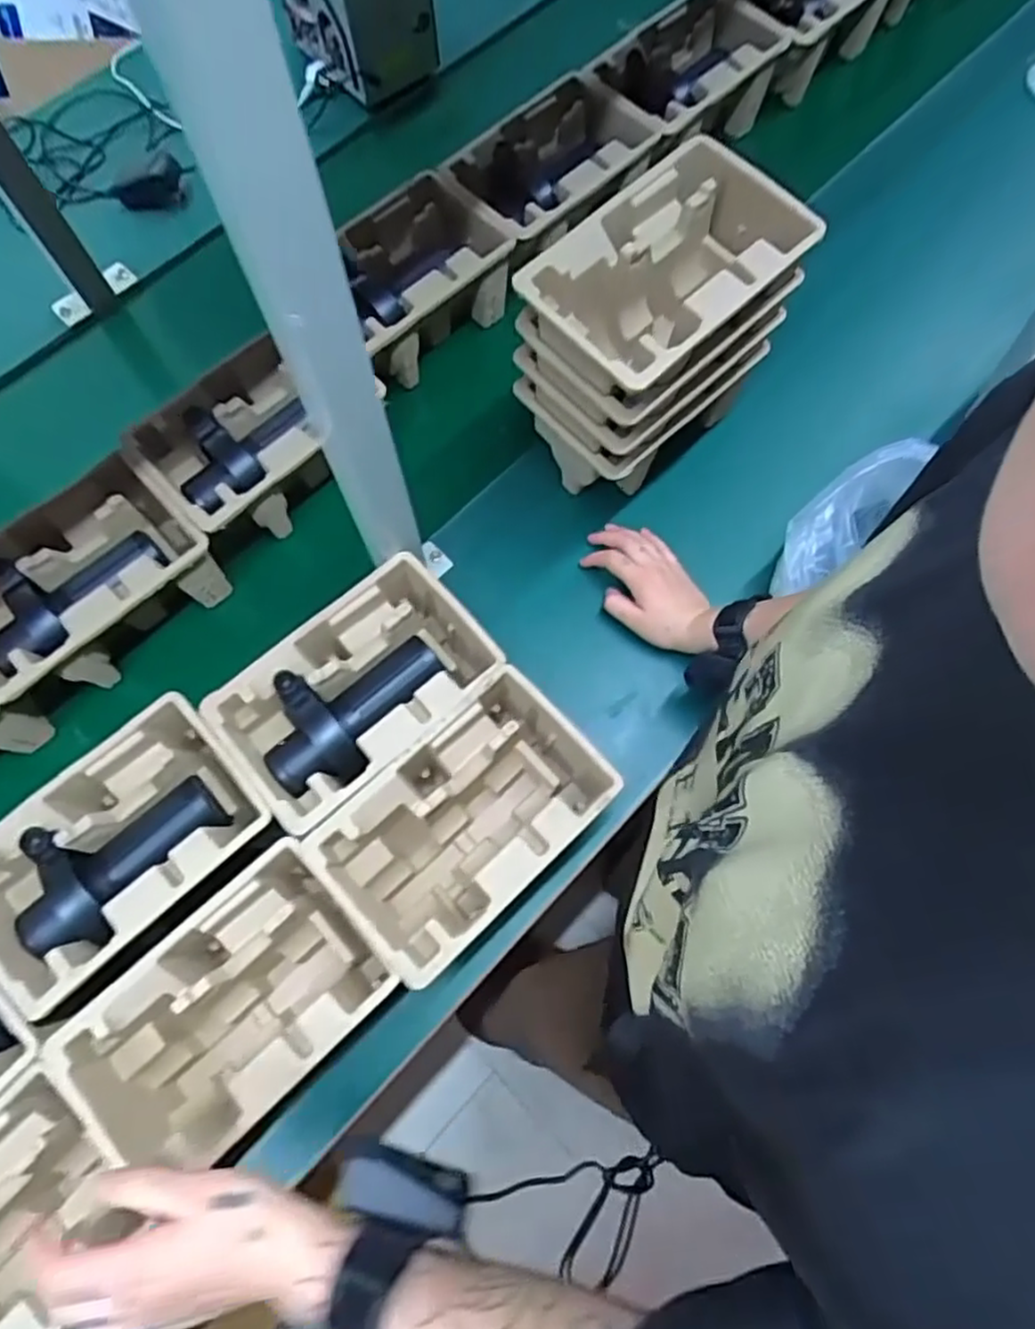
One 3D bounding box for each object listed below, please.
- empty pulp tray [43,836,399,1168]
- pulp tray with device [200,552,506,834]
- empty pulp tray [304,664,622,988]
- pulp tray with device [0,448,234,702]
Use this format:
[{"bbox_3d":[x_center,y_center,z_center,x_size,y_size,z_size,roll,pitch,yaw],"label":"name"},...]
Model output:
[{"bbox_3d":[-0.218,0.273,0.570,0.224,0.116,0.142,-41,78,-12],"label":"empty pulp tray"},{"bbox_3d":[-0.136,0.032,0.651,0.221,0.117,0.140,-39,77,-11],"label":"pulp tray with device"},{"bbox_3d":[-0.041,0.137,0.617,0.221,0.123,0.139,-41,78,-11],"label":"empty pulp tray"},{"bbox_3d":[-0.405,-0.072,0.672,0.225,0.107,0.140,-43,78,-12],"label":"pulp tray with device"}]

